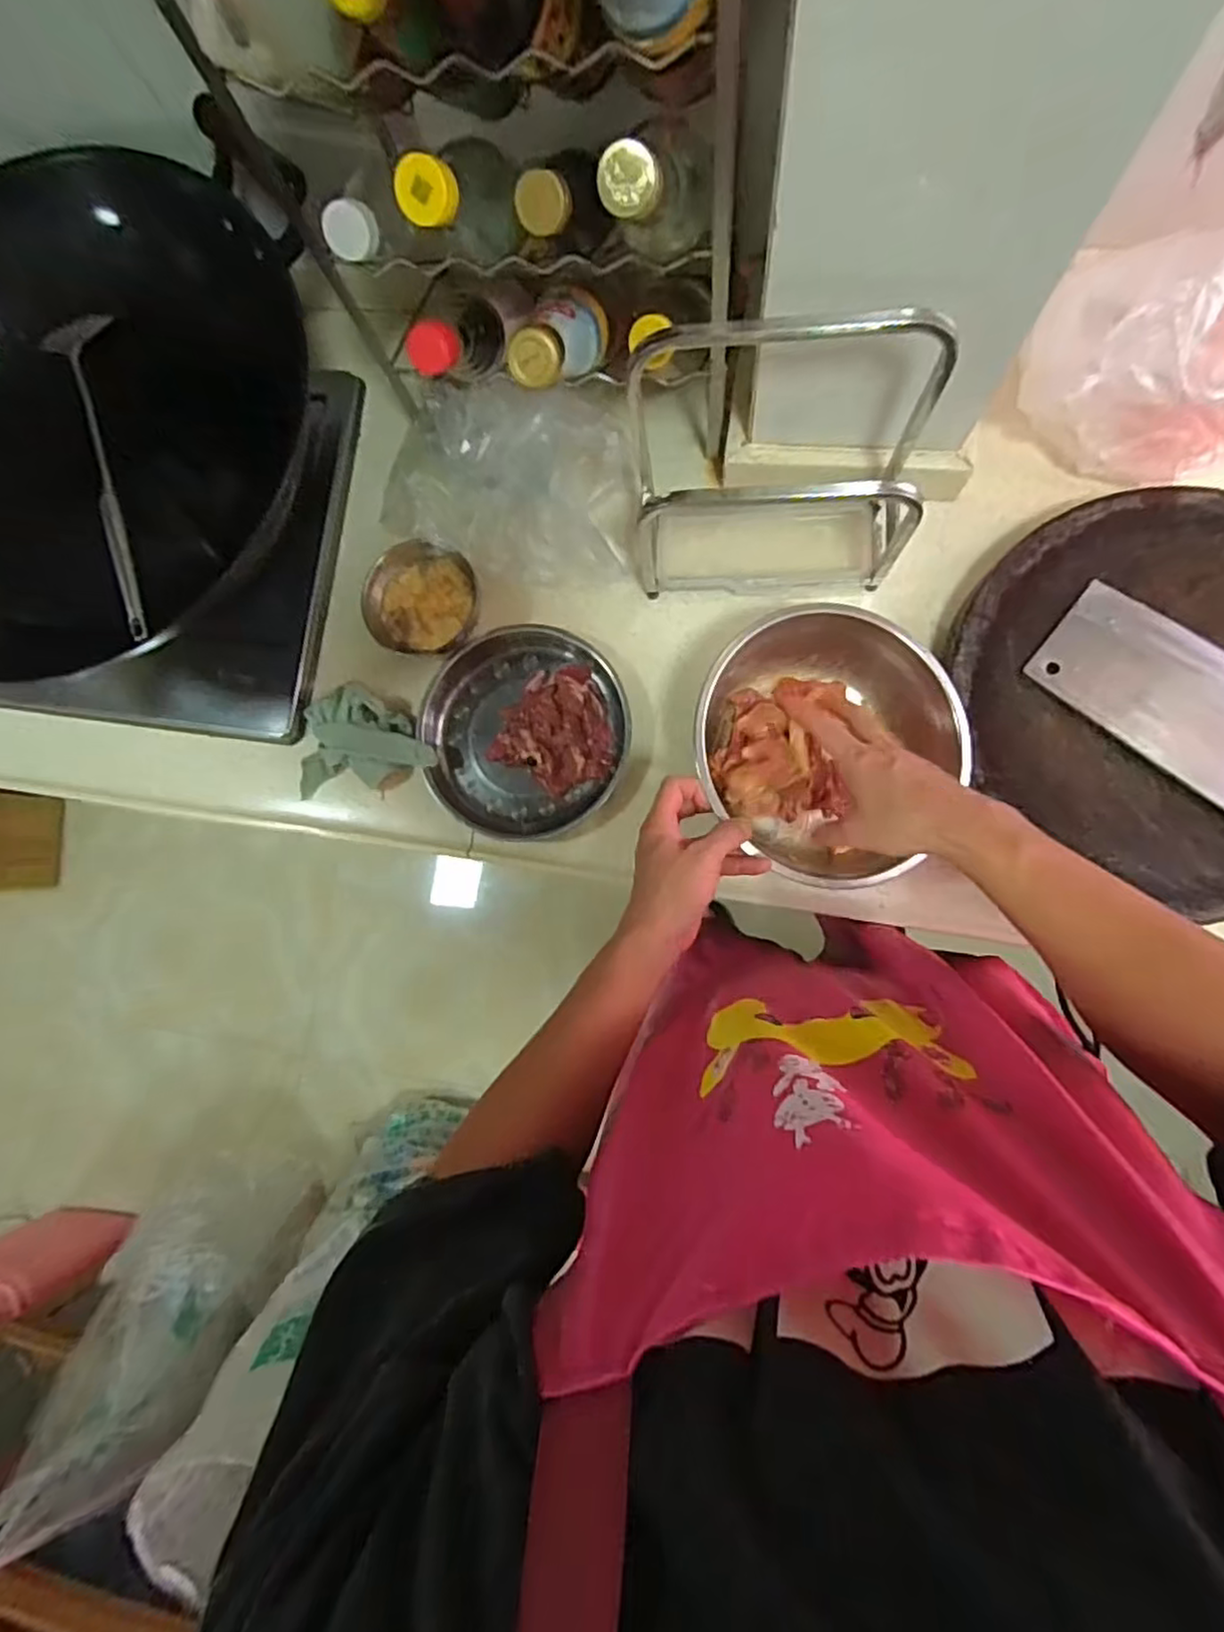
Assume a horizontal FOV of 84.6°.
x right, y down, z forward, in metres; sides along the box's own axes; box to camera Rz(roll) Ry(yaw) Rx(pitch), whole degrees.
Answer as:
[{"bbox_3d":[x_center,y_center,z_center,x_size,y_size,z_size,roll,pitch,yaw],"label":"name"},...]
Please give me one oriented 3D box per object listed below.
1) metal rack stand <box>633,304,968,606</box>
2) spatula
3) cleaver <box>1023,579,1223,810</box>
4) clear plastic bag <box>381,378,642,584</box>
[{"bbox_3d":[0.129,-0.279,0.554,0.227,0.225,0.105,1,86,9],"label":"metal rack stand"},{"bbox_3d":[-0.461,-0.310,0.609,0.052,0.024,0.320,-17,83,7],"label":"spatula"},{"bbox_3d":[0.497,-0.066,0.538,0.302,0.020,0.100,39,92,9],"label":"cleaver"},{"bbox_3d":[-0.095,-0.312,0.632,0.222,0.128,0.150,5,87,9],"label":"clear plastic bag"}]

